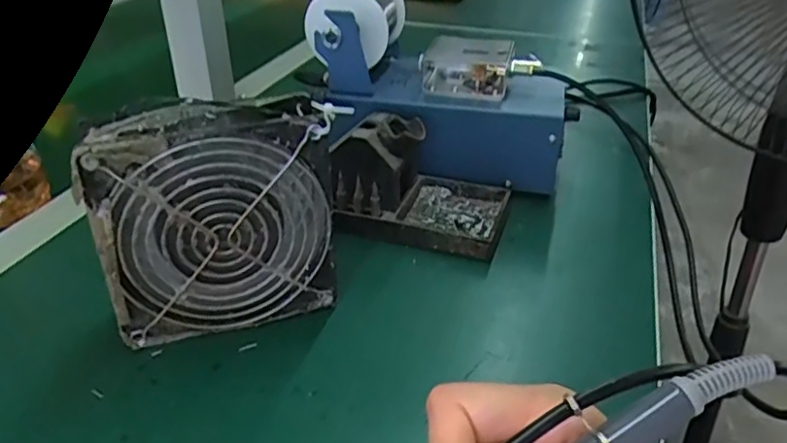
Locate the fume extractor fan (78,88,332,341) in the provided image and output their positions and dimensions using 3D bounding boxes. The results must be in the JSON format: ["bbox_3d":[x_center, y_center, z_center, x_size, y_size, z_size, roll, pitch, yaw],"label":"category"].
[{"bbox_3d":[-0.095,0.000,0.346,0.117,0.125,0.038,-10,32,-16],"label":"fume extractor fan"}]

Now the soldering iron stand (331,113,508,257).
[{"bbox_3d":[0.015,-0.032,0.452,0.131,0.069,0.081,7,32,12],"label":"soldering iron stand"}]

